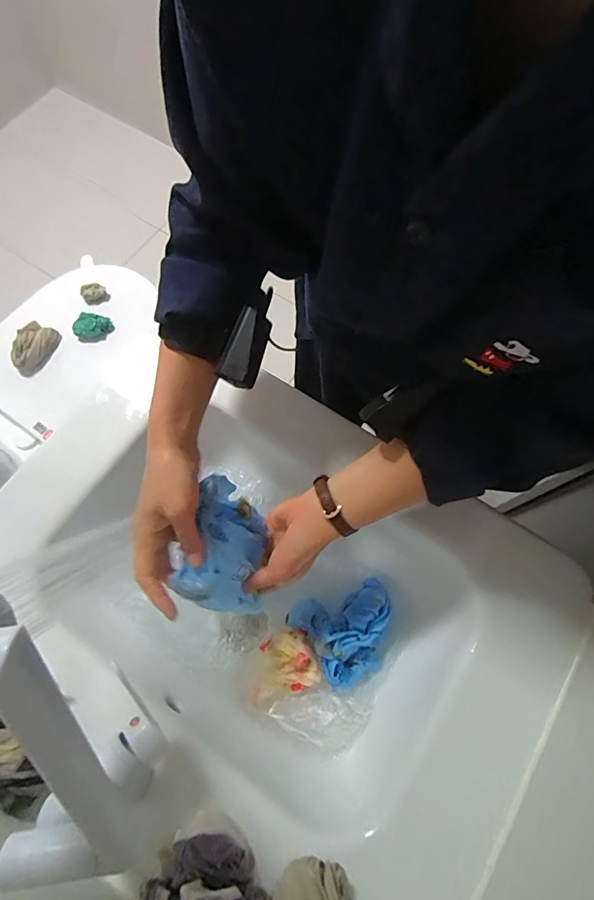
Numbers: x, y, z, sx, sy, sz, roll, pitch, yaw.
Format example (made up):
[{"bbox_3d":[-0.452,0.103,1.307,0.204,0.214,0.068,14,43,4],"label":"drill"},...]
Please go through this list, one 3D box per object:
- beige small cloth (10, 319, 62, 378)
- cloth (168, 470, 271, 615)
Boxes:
[{"bbox_3d":[-0.649,-0.251,1.083,0.084,0.043,0.137,20,71,7],"label":"beige small cloth"},{"bbox_3d":[-0.080,0.103,0.471,0.045,0.143,0.118,3,64,31],"label":"cloth"}]

